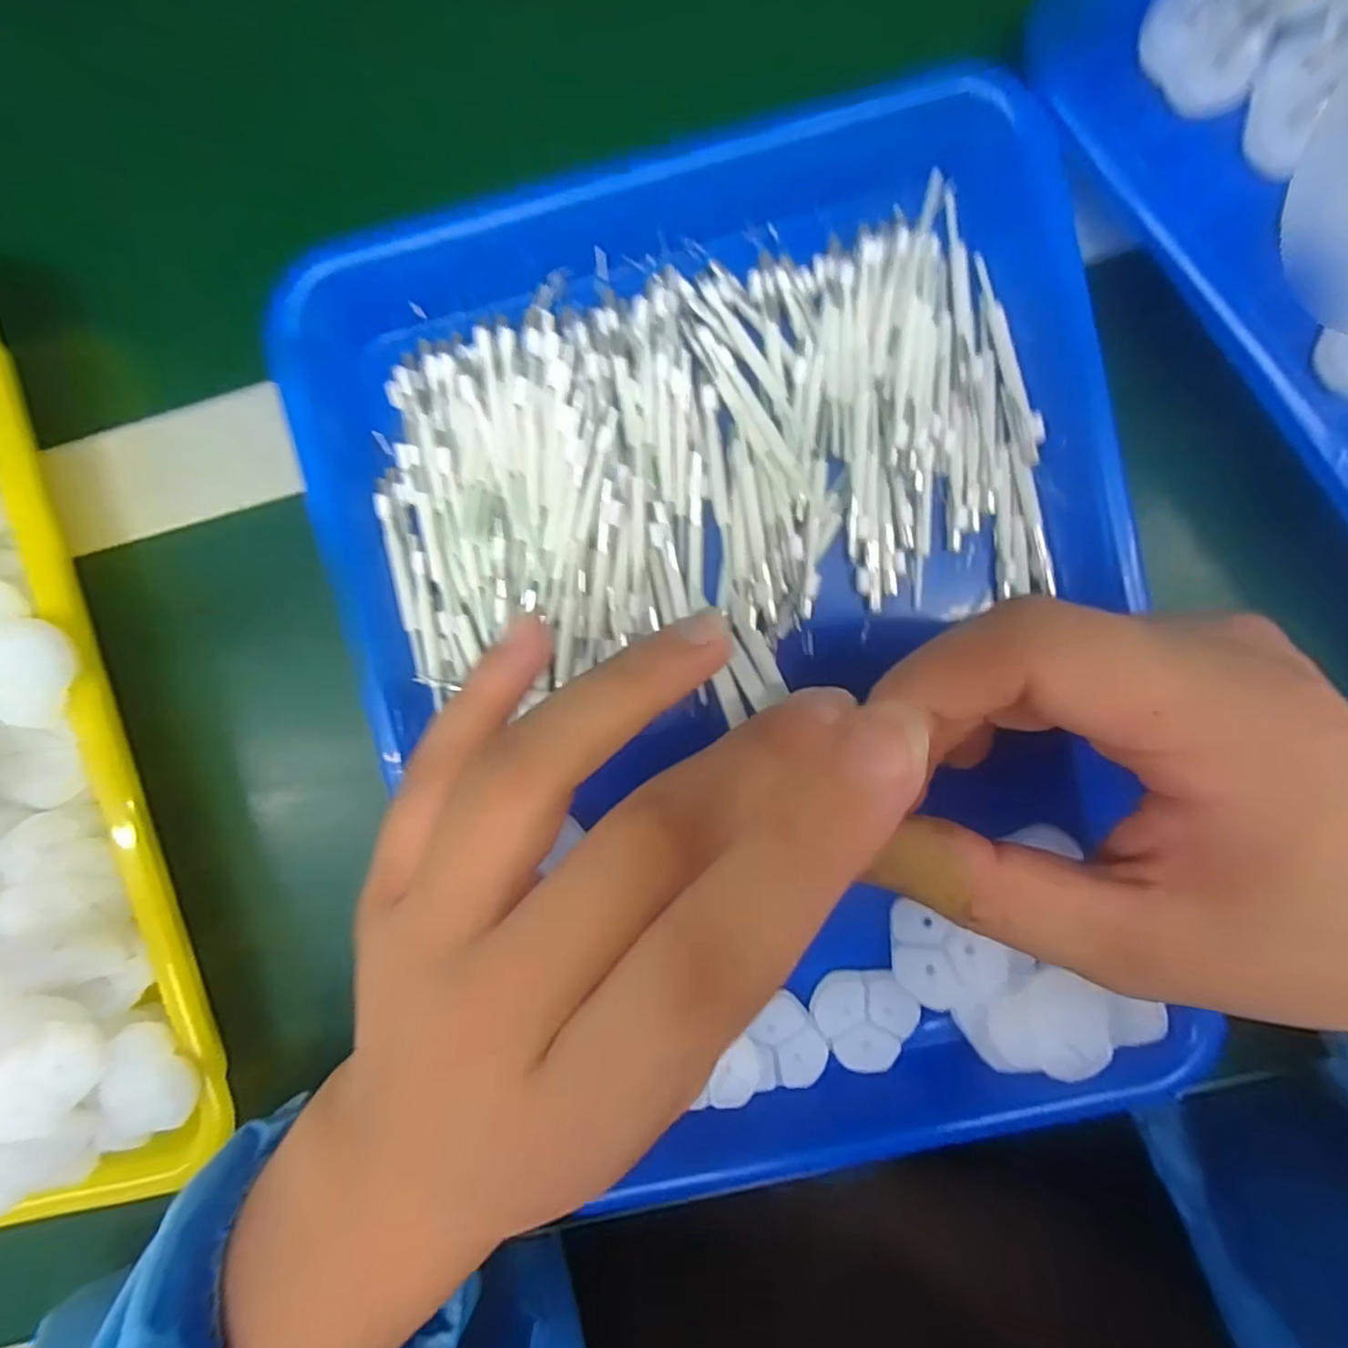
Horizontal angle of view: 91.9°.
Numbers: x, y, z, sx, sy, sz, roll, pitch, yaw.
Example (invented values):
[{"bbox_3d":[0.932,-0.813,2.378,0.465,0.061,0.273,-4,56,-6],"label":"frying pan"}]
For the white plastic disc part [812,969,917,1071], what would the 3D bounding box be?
[{"bbox_3d":[0.069,0.122,0.233,0.033,0.005,0.036,-35,90,2],"label":"white plastic disc part"}]

